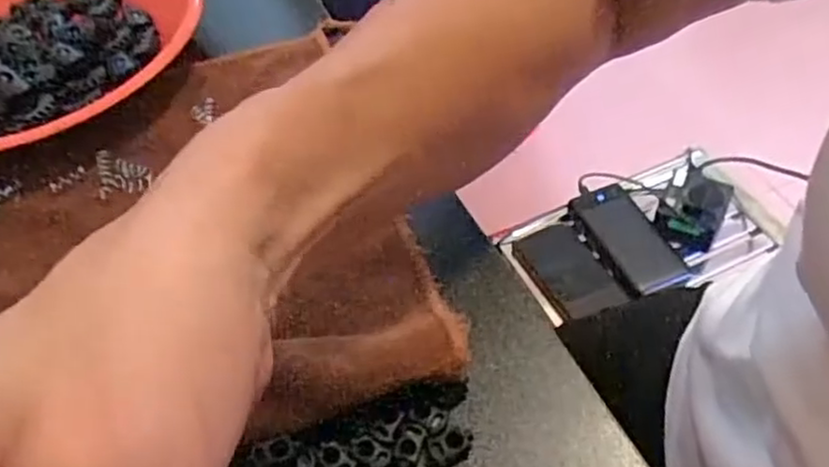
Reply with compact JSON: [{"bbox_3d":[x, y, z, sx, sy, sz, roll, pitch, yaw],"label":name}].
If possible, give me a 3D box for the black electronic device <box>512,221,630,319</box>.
[{"bbox_3d":[0.181,0.040,0.830,0.075,0.019,0.140,-21,52,-11],"label":"black electronic device"}]

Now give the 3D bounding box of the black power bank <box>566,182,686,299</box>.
[{"bbox_3d":[0.249,0.005,0.837,0.071,0.021,0.156,-20,52,-10],"label":"black power bank"}]

